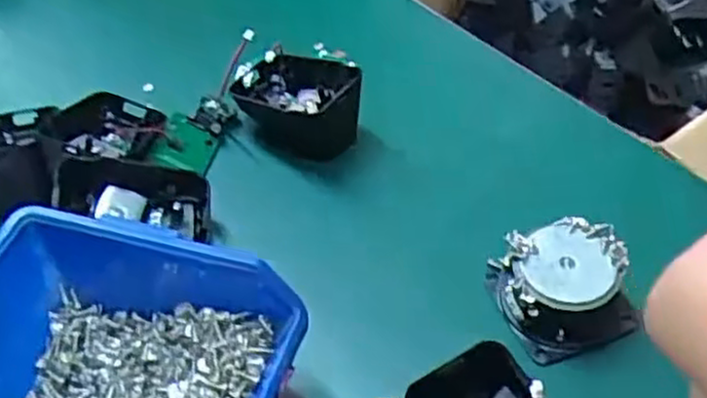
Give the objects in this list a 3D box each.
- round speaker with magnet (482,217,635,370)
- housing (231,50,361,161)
[{"bbox_3d":[0.088,0.035,0.320,0.049,0.034,0.051,-17,48,-11],"label":"round speaker with magnet"},{"bbox_3d":[-0.028,-0.052,0.410,0.071,0.040,0.048,25,54,25],"label":"housing"}]

